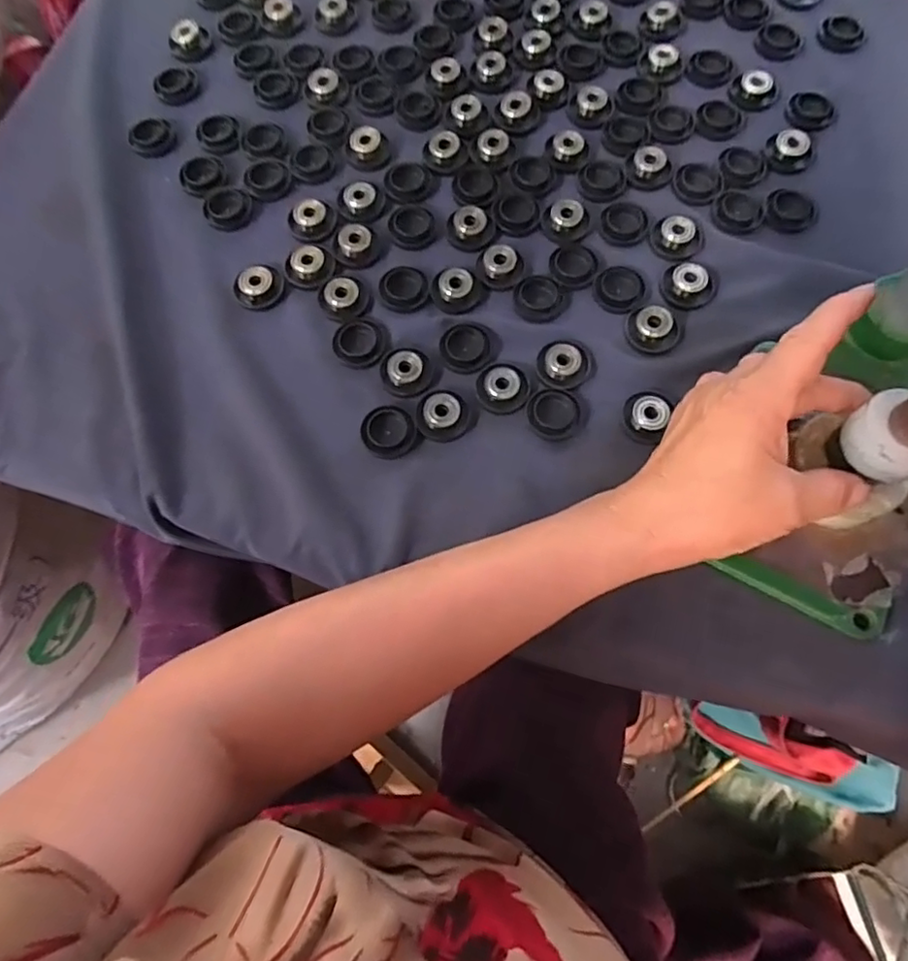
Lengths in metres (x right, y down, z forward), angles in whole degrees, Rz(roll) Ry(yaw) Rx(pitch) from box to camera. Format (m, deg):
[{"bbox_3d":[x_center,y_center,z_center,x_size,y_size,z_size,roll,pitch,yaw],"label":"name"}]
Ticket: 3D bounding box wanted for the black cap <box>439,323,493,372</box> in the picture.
[{"bbox_3d":[0.008,-0.084,0.382,0.031,0.004,0.034,0,72,1],"label":"black cap"}]

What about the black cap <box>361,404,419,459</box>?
[{"bbox_3d":[-0.040,-0.030,0.365,0.031,0.004,0.034,0,72,1],"label":"black cap"}]

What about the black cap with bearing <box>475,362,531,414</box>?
[{"bbox_3d":[0.030,-0.058,0.371,0.032,0.007,0.031,0,72,1],"label":"black cap with bearing"}]

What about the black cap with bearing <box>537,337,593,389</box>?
[{"bbox_3d":[0.069,-0.074,0.375,0.031,0.009,0.034,0,72,1],"label":"black cap with bearing"}]

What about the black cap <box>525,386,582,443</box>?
[{"bbox_3d":[0.060,-0.041,0.367,0.032,0.005,0.032,0,72,1],"label":"black cap"}]

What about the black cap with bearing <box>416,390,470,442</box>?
[{"bbox_3d":[-0.007,-0.040,0.366,0.031,0.009,0.030,0,72,1],"label":"black cap with bearing"}]

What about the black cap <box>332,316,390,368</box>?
[{"bbox_3d":[-0.060,-0.089,0.385,0.035,0.004,0.033,0,72,1],"label":"black cap"}]

